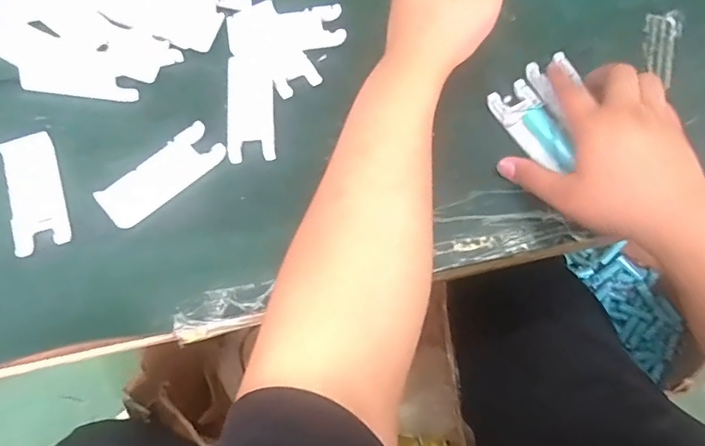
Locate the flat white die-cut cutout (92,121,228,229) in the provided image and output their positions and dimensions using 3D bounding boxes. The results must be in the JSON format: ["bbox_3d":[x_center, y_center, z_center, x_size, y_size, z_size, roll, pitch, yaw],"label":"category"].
[{"bbox_3d":[-0.160,-0.040,0.448,0.105,0.008,0.042,-40,76,-15],"label":"flat white die-cut cutout"}]

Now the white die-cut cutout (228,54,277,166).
[{"bbox_3d":[-0.090,-0.103,0.469,0.039,0.005,0.102,-4,70,-4],"label":"white die-cut cutout"}]

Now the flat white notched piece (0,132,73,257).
[{"bbox_3d":[-0.261,-0.026,0.437,0.041,0.008,0.105,-20,72,-9],"label":"flat white notched piece"}]

